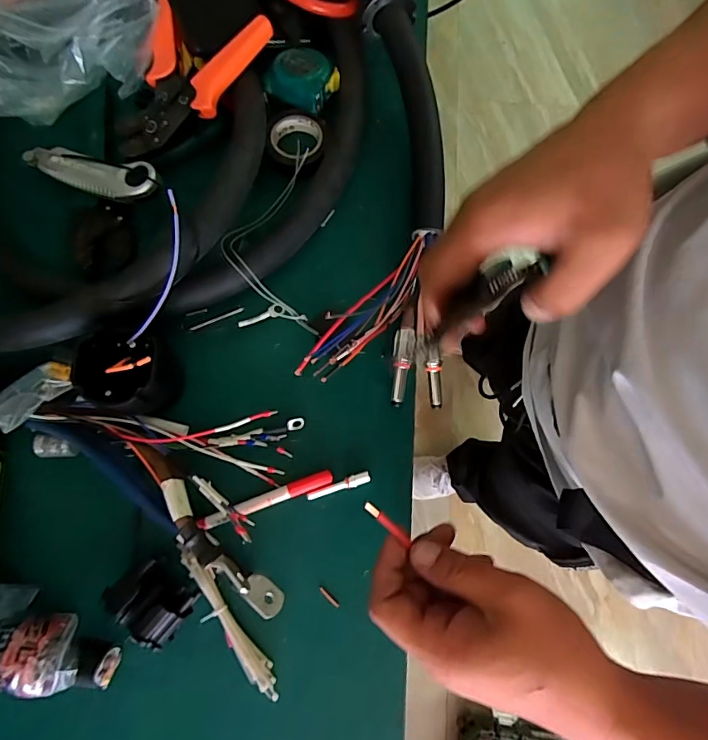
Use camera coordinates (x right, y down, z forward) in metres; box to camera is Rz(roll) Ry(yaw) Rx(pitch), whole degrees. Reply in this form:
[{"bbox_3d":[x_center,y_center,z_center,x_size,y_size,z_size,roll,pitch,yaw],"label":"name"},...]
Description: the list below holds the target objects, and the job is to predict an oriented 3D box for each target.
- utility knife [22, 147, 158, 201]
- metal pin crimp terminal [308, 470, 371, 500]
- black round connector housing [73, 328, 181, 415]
[{"bbox_3d":[-0.253,-0.188,0.443,0.147,0.025,0.038,14,77,3],"label":"utility knife"},{"bbox_3d":[-0.013,0.102,0.409,0.057,0.004,0.010,-16,78,-4],"label":"metal pin crimp terminal"},{"bbox_3d":[-0.187,0.003,0.395,0.067,0.062,0.068,0,77,0],"label":"black round connector housing"}]

